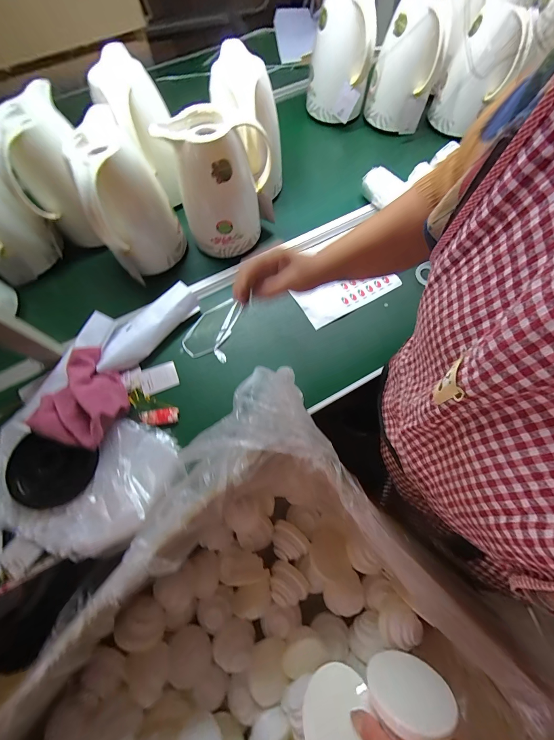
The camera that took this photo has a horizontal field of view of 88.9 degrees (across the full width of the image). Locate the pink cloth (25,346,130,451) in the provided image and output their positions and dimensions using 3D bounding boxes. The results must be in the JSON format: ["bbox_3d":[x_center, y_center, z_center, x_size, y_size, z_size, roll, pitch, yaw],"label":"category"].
[{"bbox_3d":[-0.337,0.057,0.500,0.144,0.063,0.168,29,72,12],"label":"pink cloth"}]

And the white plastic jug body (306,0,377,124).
[{"bbox_3d":[0.166,-0.816,0.734,0.158,0.241,0.149,8,69,5],"label":"white plastic jug body"}]

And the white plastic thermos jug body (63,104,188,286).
[{"bbox_3d":[-0.290,-0.315,0.550,0.147,0.231,0.131,-39,72,-13],"label":"white plastic thermos jug body"}]

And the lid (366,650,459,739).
[{"bbox_3d":[0.147,0.356,0.313,0.084,0.078,0.006,-5,93,1],"label":"lid"}]

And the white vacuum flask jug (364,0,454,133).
[{"bbox_3d":[0.329,-0.770,0.716,0.164,0.246,0.132,17,70,8],"label":"white vacuum flask jug"}]

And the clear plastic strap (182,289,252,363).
[{"bbox_3d":[-0.127,-0.093,0.592,0.099,0.025,0.157,21,70,9],"label":"clear plastic strap"}]

